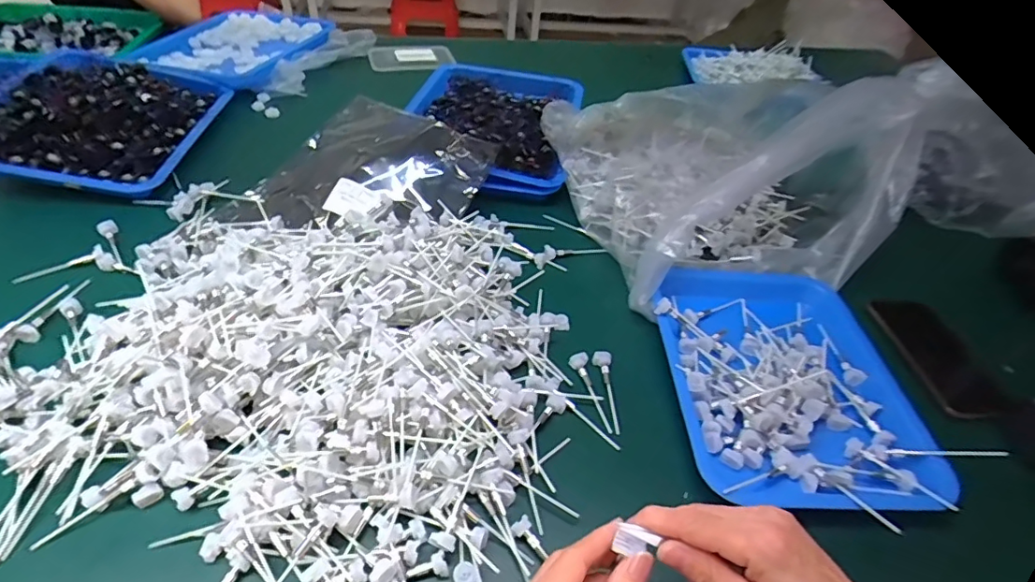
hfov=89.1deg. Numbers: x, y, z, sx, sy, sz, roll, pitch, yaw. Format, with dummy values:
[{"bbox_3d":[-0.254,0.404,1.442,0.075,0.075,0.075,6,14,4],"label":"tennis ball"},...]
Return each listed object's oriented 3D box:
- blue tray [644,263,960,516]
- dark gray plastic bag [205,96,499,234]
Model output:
[{"bbox_3d":[0.267,0.081,0.541,0.231,0.048,0.296,4,43,-3],"label":"blue tray"},{"bbox_3d":[-0.201,-0.155,0.702,0.286,0.068,0.256,22,45,15],"label":"dark gray plastic bag"}]

